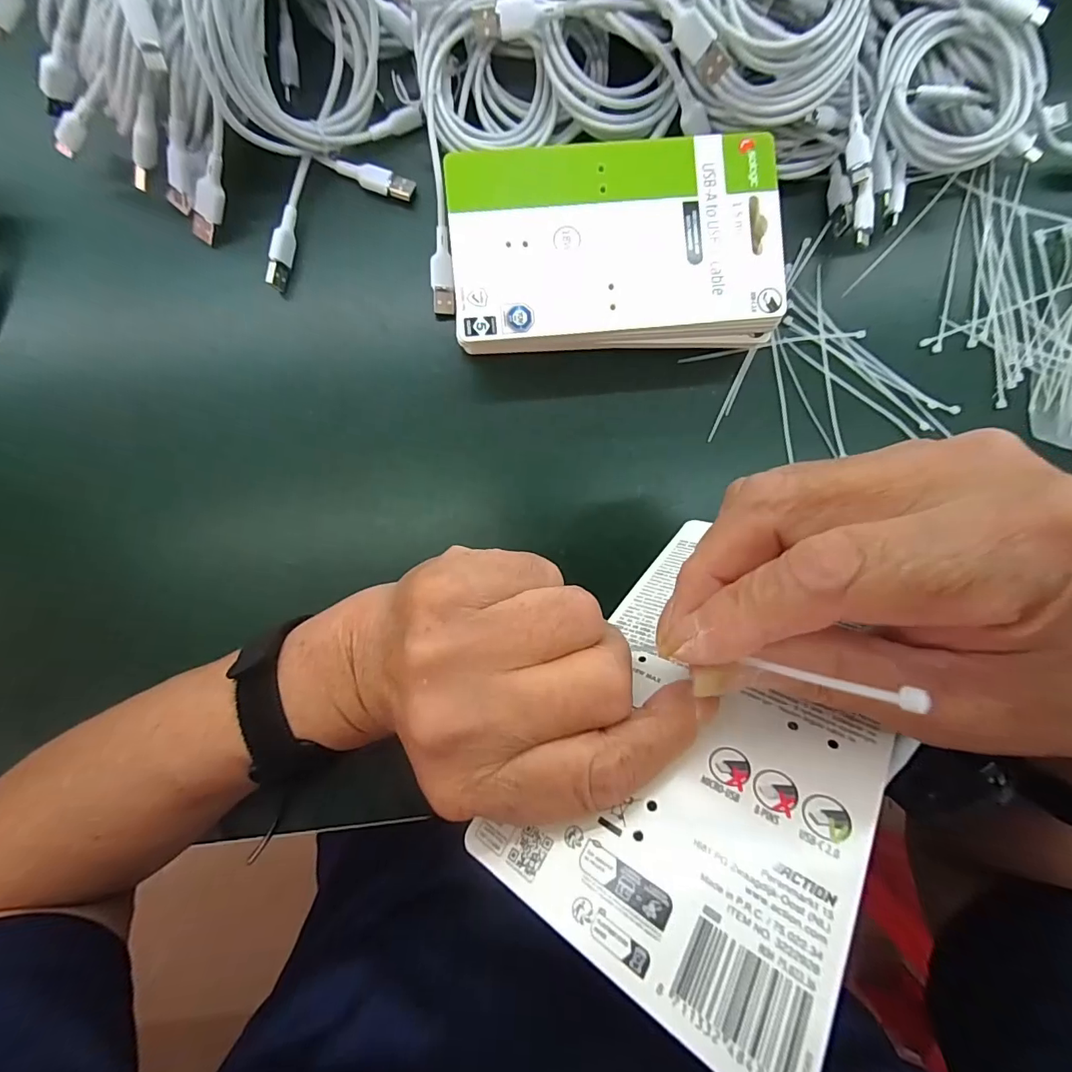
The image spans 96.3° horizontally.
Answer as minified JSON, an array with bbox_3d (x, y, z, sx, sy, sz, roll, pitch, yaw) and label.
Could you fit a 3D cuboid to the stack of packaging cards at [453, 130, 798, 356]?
[{"bbox_3d":[0.044,-0.158,0.272,0.176,0.036,0.103,-3,95,-2],"label":"stack of packaging cards"}]

